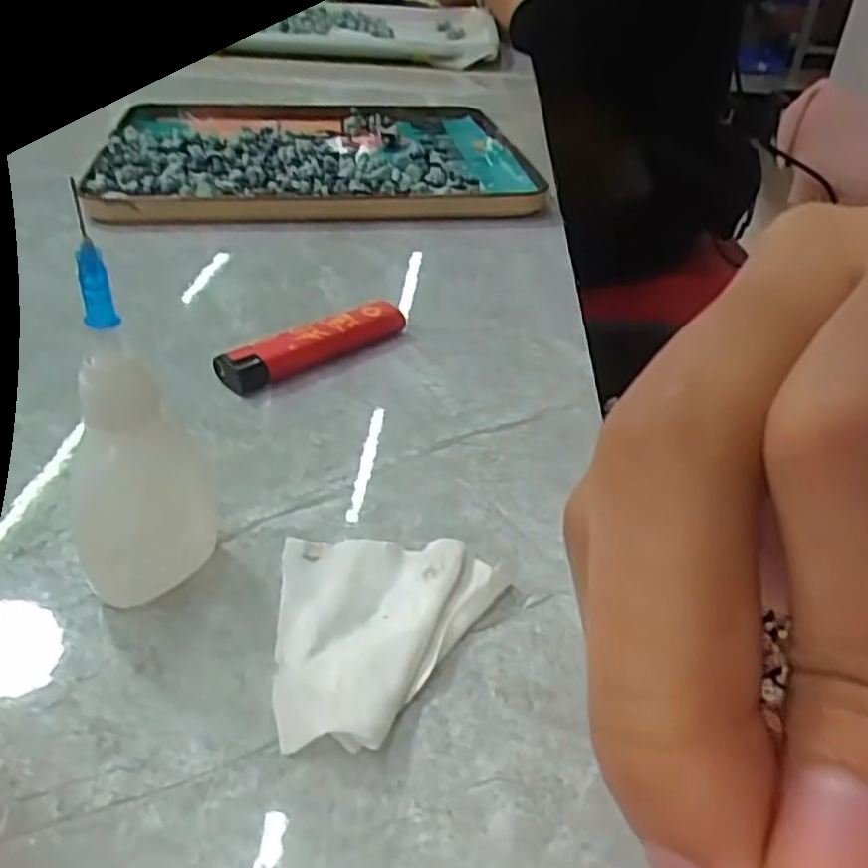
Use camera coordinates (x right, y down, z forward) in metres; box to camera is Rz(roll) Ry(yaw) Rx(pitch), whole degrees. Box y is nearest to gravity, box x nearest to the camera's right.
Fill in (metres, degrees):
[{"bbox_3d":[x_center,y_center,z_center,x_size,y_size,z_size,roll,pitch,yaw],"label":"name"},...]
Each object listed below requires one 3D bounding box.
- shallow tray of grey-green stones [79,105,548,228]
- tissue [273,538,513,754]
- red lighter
[{"bbox_3d":[-0.073,-0.174,0.485,0.246,0.016,0.203,-3,36,-9],"label":"shallow tray of grey-green stones"},{"bbox_3d":[-0.010,0.046,0.187,0.055,0.010,0.064,0,35,-6],"label":"tissue"},{"bbox_3d":[-0.044,-0.034,0.295,0.076,0.013,0.018,-25,44,-35],"label":"red lighter"}]

